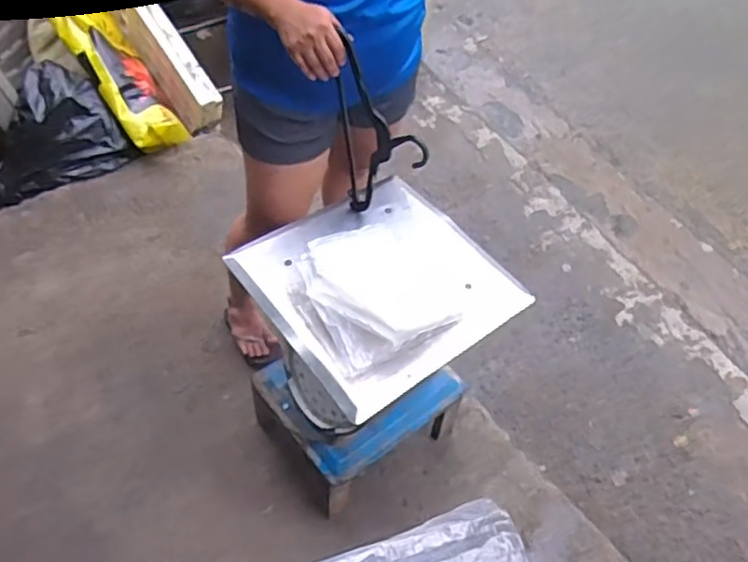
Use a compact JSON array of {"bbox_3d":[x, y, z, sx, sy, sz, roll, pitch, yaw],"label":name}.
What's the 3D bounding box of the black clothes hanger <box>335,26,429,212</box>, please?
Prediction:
[{"bbox_3d":[0.005,-0.221,1.119,0.029,0.325,0.198,-36,63,-25],"label":"black clothes hanger"}]

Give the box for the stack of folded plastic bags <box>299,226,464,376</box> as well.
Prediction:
[{"bbox_3d":[0.013,0.009,1.094,0.266,0.096,0.228,-30,61,-21],"label":"stack of folded plastic bags"}]

